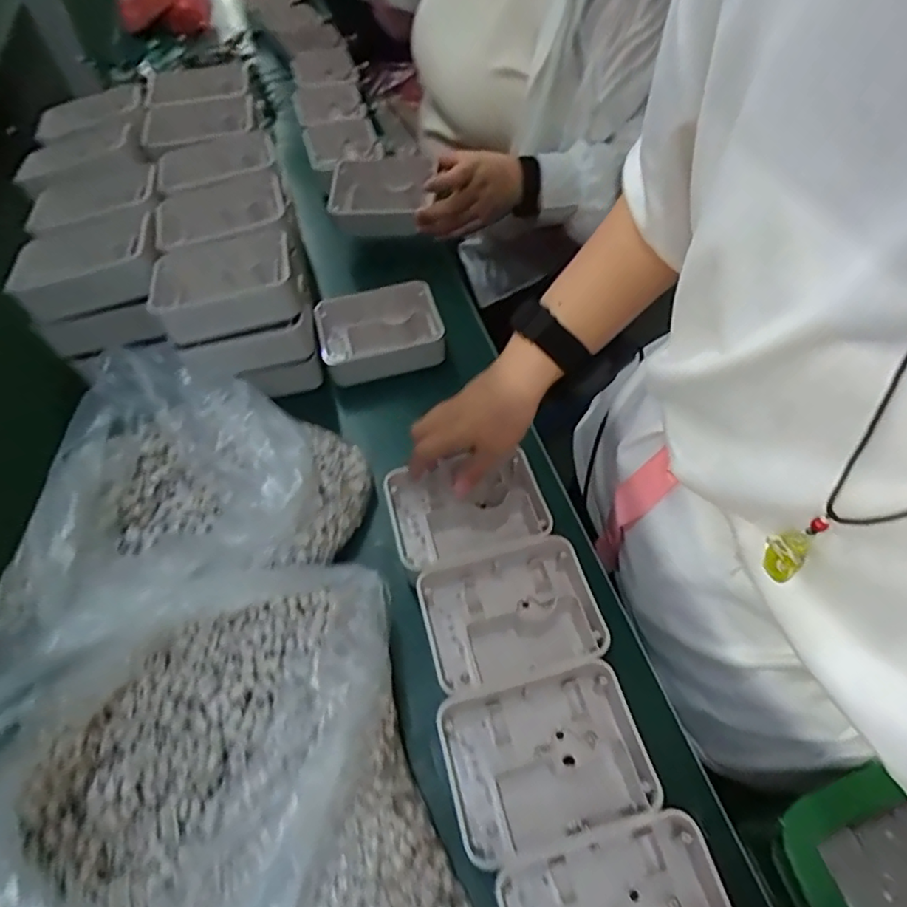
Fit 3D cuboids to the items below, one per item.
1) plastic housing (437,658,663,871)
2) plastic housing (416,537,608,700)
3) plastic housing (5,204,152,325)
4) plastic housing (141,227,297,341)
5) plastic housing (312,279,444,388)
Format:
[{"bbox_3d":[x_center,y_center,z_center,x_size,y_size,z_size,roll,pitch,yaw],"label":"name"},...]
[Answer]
[{"bbox_3d":[0.062,0.209,0.398,0.127,0.043,0.098,-14,55,-6],"label":"plastic housing"},{"bbox_3d":[0.046,0.128,0.454,0.132,0.040,0.101,-13,55,-5],"label":"plastic housing"},{"bbox_3d":[-0.361,-0.190,0.576,0.126,0.037,0.103,-17,55,-8],"label":"plastic housing"},{"bbox_3d":[-0.222,-0.163,0.555,0.134,0.038,0.103,-16,55,-7],"label":"plastic housing"},{"bbox_3d":[-0.082,-0.134,0.638,0.129,0.045,0.097,-18,55,-9],"label":"plastic housing"}]

